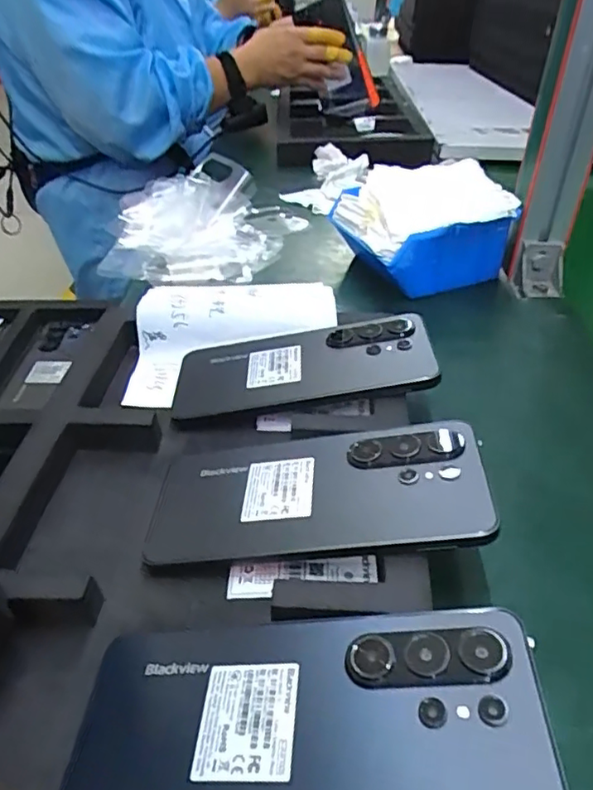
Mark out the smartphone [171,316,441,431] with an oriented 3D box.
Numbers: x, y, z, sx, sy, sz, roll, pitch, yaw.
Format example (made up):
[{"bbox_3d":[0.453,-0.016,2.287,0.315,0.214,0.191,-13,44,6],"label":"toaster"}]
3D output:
[{"bbox_3d":[0.003,-0.016,0.385,0.167,0.011,0.077,-9,37,9],"label":"smartphone"}]

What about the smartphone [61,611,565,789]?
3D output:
[{"bbox_3d":[0.000,0.117,0.209,0.166,0.009,0.074,-8,37,11],"label":"smartphone"}]

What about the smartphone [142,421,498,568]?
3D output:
[{"bbox_3d":[0.008,0.049,0.299,0.167,0.010,0.080,-7,36,13],"label":"smartphone"}]

